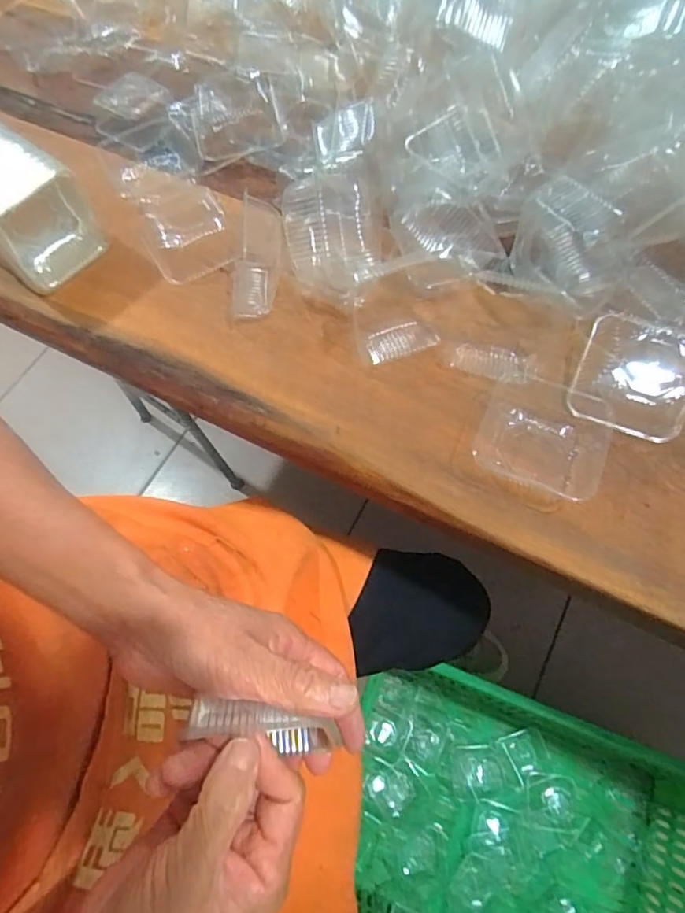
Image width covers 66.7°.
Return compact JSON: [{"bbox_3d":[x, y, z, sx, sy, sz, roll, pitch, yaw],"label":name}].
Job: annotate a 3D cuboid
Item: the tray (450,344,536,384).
[{"bbox_3d":[0.108,-0.067,0.370,0.055,0.004,0.027,15,68,8],"label":"tray"}]

